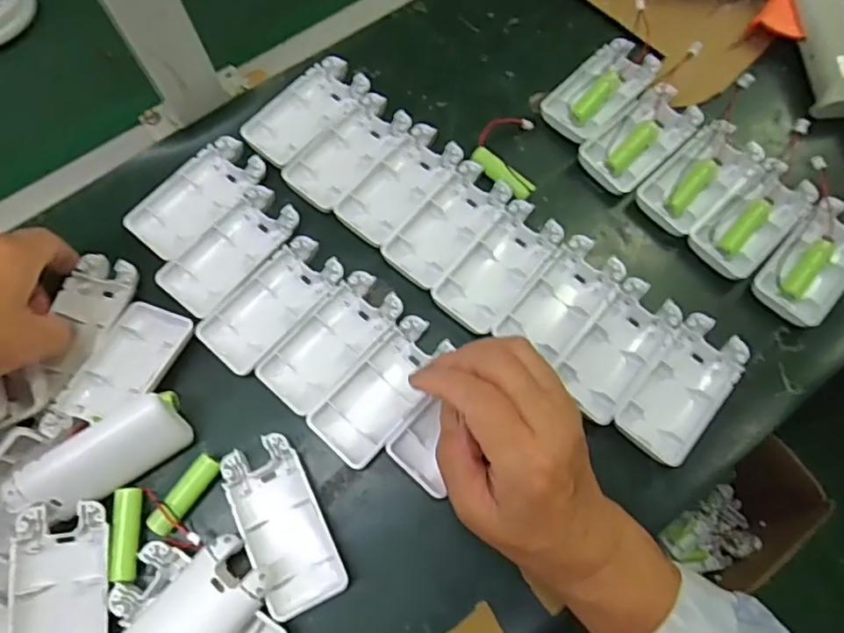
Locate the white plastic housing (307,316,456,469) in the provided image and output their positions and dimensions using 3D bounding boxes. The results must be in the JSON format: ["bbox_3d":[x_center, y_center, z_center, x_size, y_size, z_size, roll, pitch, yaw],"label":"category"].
[{"bbox_3d":[-0.022,0.046,0.355,0.046,0.011,0.094,41,75,13],"label":"white plastic housing"}]

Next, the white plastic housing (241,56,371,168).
[{"bbox_3d":[-0.085,-0.151,0.425,0.048,0.013,0.096,39,75,12],"label":"white plastic housing"}]

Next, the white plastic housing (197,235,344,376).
[{"bbox_3d":[-0.096,-0.008,0.373,0.048,0.012,0.093,41,74,14],"label":"white plastic housing"}]

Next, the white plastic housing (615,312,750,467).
[{"bbox_3d":[0.160,0.046,0.358,0.045,0.022,0.092,39,75,12],"label":"white plastic housing"}]

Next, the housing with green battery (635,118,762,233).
[{"bbox_3d":[0.195,-0.100,0.406,0.090,0.017,0.044,-42,76,-13],"label":"housing with green battery"}]

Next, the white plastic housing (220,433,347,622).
[{"bbox_3d":[-0.080,0.119,0.333,0.045,0.018,0.095,-25,73,-9],"label":"white plastic housing"}]

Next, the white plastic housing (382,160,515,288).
[{"bbox_3d":[0.018,-0.062,0.391,0.045,0.013,0.093,41,75,13],"label":"white plastic housing"}]

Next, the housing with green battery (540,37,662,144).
[{"bbox_3d":[0.134,-0.169,0.432,0.047,0.020,0.095,43,76,13],"label":"housing with green battery"}]

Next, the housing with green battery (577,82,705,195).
[{"bbox_3d":[0.157,-0.128,0.417,0.091,0.017,0.045,-41,76,-13],"label":"housing with green battery"}]

